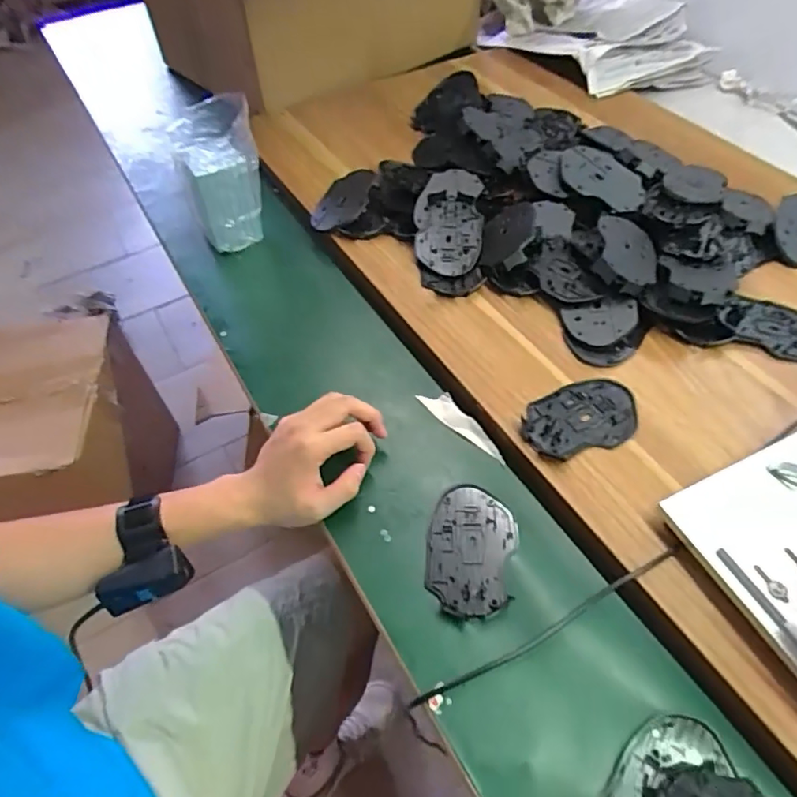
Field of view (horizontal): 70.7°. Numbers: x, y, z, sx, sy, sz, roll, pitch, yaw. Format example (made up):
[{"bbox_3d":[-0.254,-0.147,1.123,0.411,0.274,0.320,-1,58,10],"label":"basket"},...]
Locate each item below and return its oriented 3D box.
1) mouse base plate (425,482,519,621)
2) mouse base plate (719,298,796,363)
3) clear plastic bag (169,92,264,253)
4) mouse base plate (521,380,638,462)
[{"bbox_3d":[0.061,0.127,0.477,0.071,0.008,0.110,8,54,8],"label":"mouse base plate"},{"bbox_3d":[0.392,-0.075,0.586,0.102,0.012,0.069,23,57,18],"label":"mouse base plate"},{"bbox_3d":[-0.212,-0.264,0.675,0.095,0.146,0.079,-16,54,-10],"label":"clear plastic bag"},{"bbox_3d":[0.169,0.018,0.521,0.115,0.006,0.071,-20,55,-13],"label":"mouse base plate"}]

